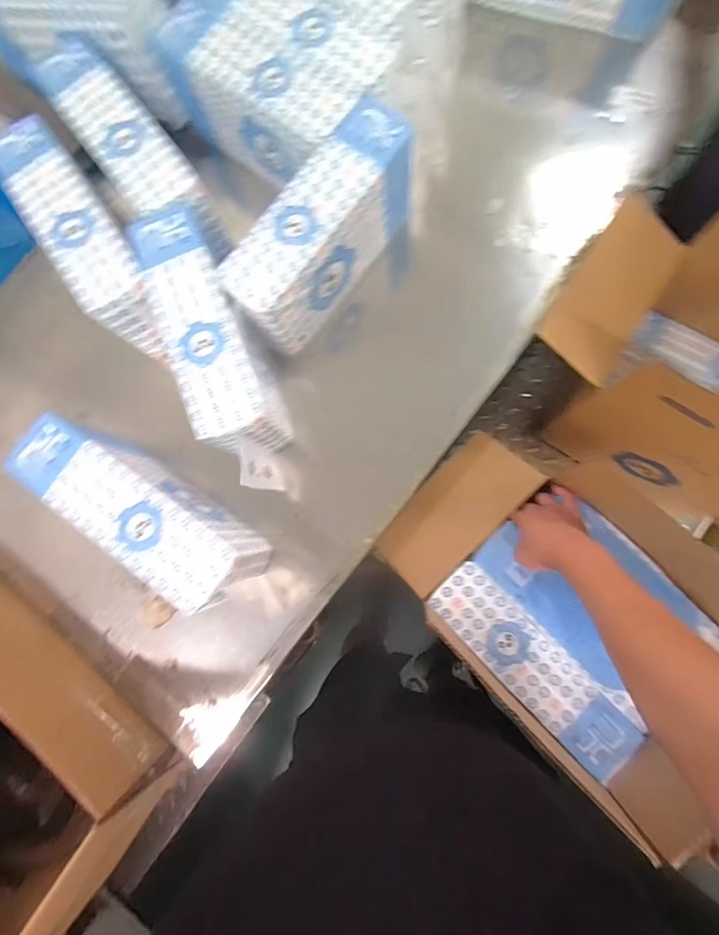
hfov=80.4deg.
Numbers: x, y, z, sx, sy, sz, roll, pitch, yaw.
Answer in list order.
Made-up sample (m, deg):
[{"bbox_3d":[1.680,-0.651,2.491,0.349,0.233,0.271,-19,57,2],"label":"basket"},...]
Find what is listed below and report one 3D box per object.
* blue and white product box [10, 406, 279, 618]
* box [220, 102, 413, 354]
[{"bbox_3d":[-0.279,0.058,0.584,0.313,0.164,0.093,34,89,9],"label":"blue and white product box"},{"bbox_3d":[-0.051,-0.332,0.615,0.092,0.148,0.318,37,90,9],"label":"box"}]

